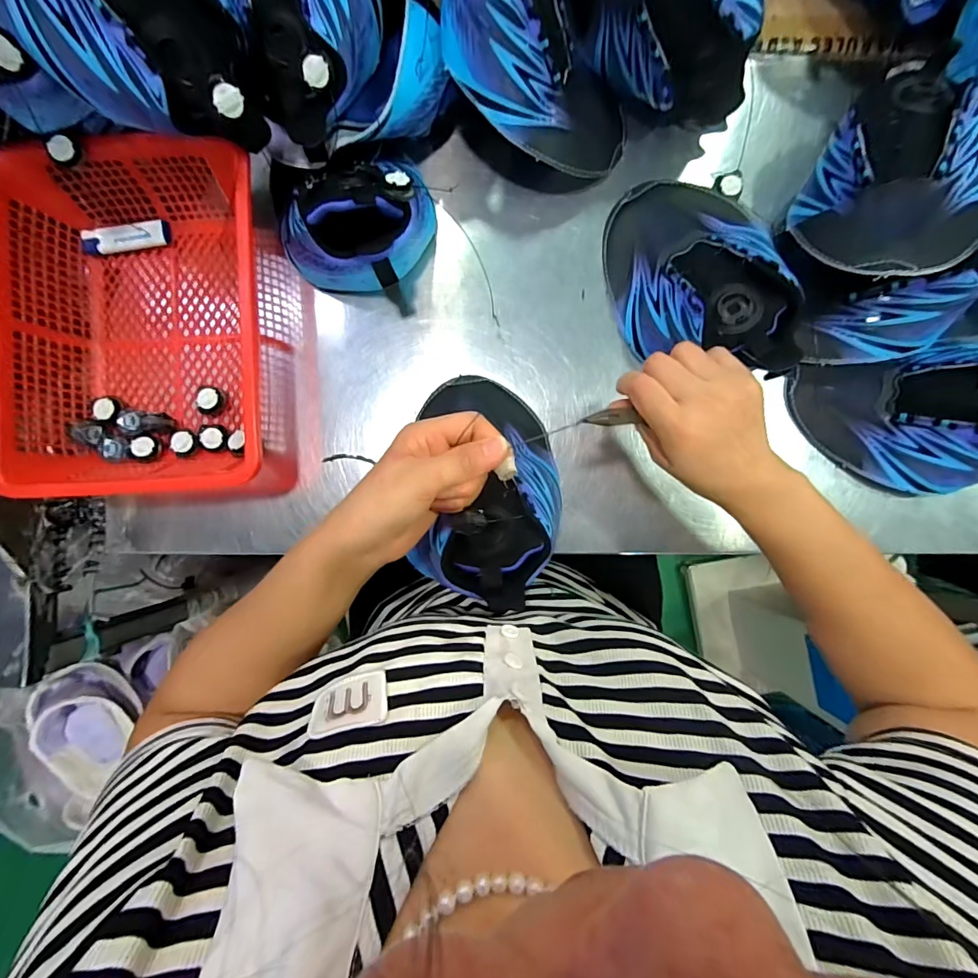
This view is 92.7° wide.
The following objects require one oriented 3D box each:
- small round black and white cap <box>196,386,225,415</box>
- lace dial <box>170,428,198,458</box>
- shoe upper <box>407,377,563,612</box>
[{"bbox_3d":[-0.272,-0.086,0.454,0.023,0.019,0.025,0,89,0],"label":"small round black and white cap"},{"bbox_3d":[-0.294,-0.044,0.450,0.026,0.008,0.027,0,89,0],"label":"lace dial"},{"bbox_3d":[0.002,-0.012,0.403,0.122,0.062,0.218,2,56,0],"label":"shoe upper"}]

